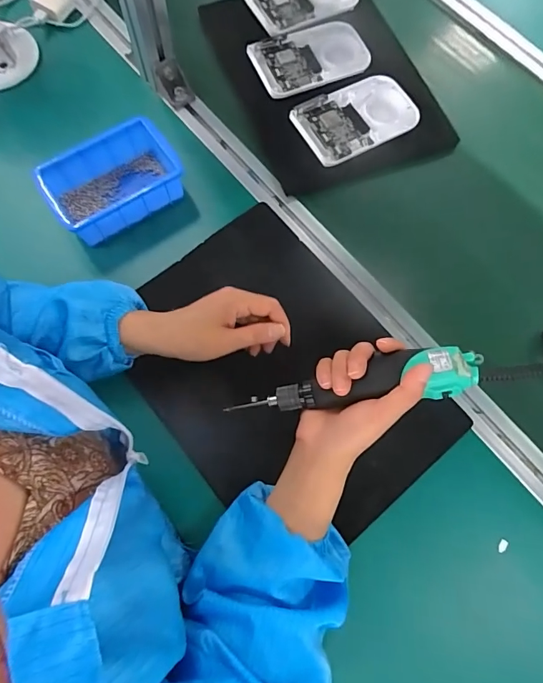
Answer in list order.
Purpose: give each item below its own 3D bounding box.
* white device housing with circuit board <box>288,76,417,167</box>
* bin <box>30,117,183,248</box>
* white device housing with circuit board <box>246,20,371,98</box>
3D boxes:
[{"bbox_3d":[0.109,-0.291,0.556,0.154,0.013,0.098,-27,76,-8],"label":"white device housing with circuit board"},{"bbox_3d":[-0.184,-0.183,0.509,0.150,0.060,0.094,-31,76,-10],"label":"bin"},{"bbox_3d":[0.053,-0.389,0.583,0.158,0.015,0.098,-18,74,-7],"label":"white device housing with circuit board"}]

